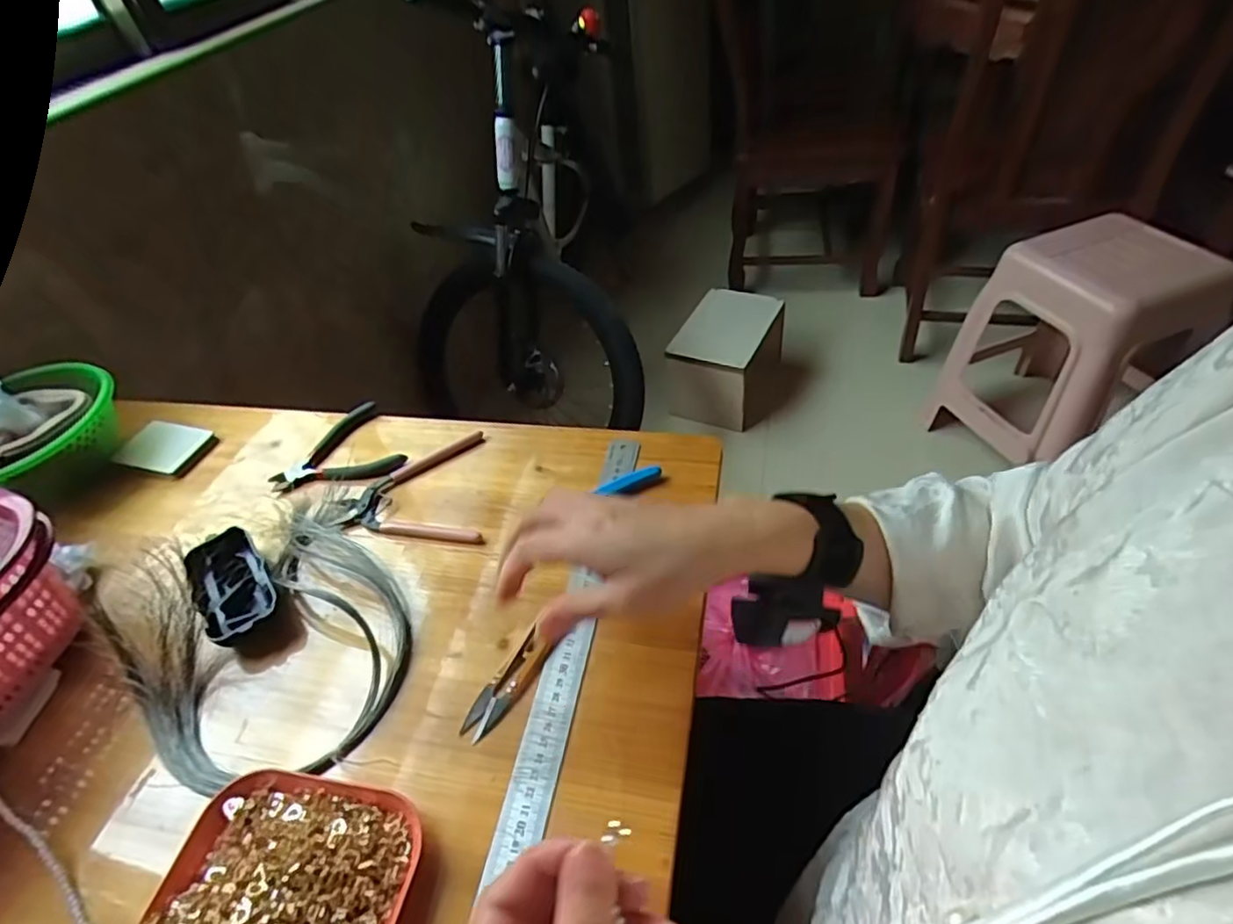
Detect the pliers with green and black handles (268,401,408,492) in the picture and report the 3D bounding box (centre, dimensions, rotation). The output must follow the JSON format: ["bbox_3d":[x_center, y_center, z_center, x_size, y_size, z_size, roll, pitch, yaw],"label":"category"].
[{"bbox_3d":[-0.275,-0.006,0.618,0.114,0.015,0.108,-29,49,-20],"label":"pliers with green and black handles"}]

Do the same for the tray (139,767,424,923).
[{"bbox_3d":[-0.190,0.250,0.348,0.138,0.023,0.142,5,46,12],"label":"tray"}]

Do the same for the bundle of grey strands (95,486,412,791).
[{"bbox_3d":[-0.267,0.117,0.472,0.189,0.047,0.257,-32,50,-23],"label":"bundle of grey strands"}]

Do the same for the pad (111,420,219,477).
[{"bbox_3d":[-0.466,-0.016,0.660,0.083,0.008,0.066,9,47,16],"label":"pad"}]

